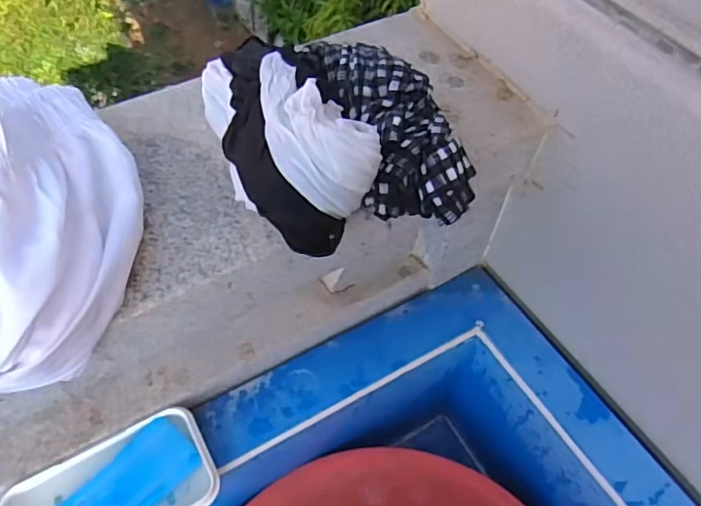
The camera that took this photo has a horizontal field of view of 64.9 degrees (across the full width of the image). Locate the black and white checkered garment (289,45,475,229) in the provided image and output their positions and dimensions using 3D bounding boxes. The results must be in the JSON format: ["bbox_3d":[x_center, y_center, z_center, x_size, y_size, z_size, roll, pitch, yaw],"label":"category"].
[{"bbox_3d":[0.025,-0.088,0.373,0.073,0.052,0.157,-16,57,-13],"label":"black and white checkered garment"}]

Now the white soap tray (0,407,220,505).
[{"bbox_3d":[-0.182,0.186,0.421,0.149,0.027,0.091,-27,60,-19],"label":"white soap tray"}]

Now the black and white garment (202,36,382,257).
[{"bbox_3d":[-0.042,-0.082,0.359,0.085,0.065,0.164,-18,57,-14],"label":"black and white garment"}]

